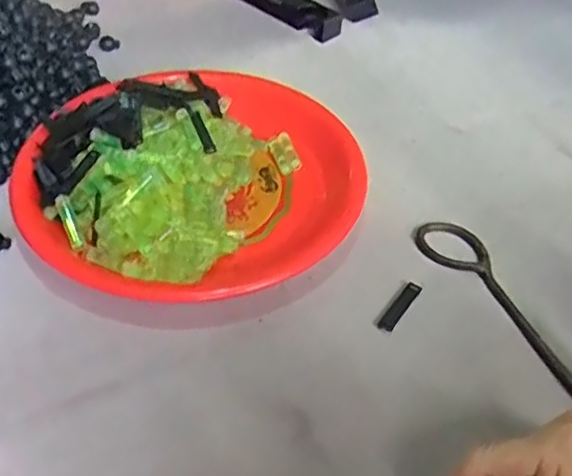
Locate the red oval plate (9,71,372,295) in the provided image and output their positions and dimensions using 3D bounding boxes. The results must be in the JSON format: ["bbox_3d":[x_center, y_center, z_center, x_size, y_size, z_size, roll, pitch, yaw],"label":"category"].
[{"bbox_3d":[-0.069,-0.051,0.504,0.249,0.034,0.214,-20,51,-21],"label":"red oval plate"}]

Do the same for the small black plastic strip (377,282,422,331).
[{"bbox_3d":[0.077,0.046,0.450,0.010,0.004,0.045,29,51,21],"label":"small black plastic strip"}]

